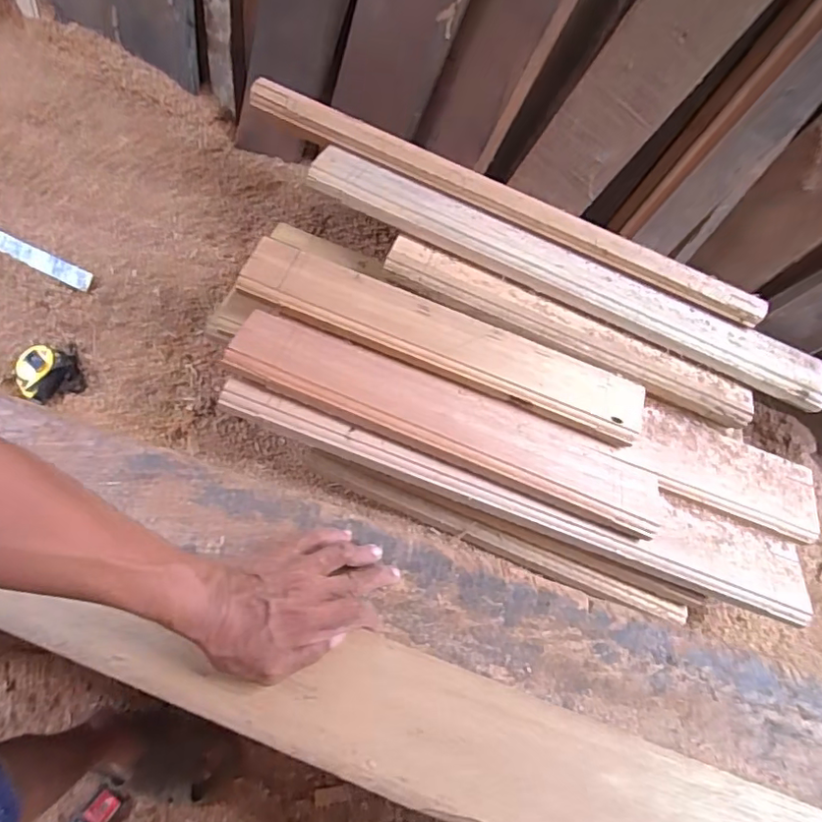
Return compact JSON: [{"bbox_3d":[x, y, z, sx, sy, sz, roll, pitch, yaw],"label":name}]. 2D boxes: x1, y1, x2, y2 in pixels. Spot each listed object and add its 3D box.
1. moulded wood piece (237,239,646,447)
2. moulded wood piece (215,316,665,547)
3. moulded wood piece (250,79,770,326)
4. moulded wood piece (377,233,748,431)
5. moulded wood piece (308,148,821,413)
[{"bbox_3d":[0.049,-0.090,0.670,0.501,0.022,0.093,22,66,-3],"label":"moulded wood piece"},{"bbox_3d":[0.049,0.013,0.620,0.501,0.028,0.085,23,66,-4],"label":"moulded wood piece"},{"bbox_3d":[0.130,-0.272,0.718,0.708,0.033,0.040,23,67,-2],"label":"moulded wood piece"},{"bbox_3d":[0.202,-0.098,0.701,0.490,0.021,0.061,24,67,-1],"label":"moulded wood piece"},{"bbox_3d":[0.208,-0.172,0.713,0.703,0.028,0.074,23,67,-1],"label":"moulded wood piece"}]

